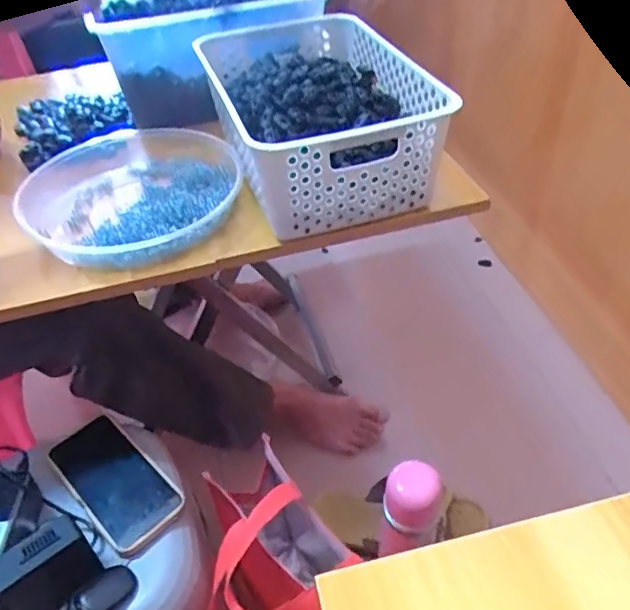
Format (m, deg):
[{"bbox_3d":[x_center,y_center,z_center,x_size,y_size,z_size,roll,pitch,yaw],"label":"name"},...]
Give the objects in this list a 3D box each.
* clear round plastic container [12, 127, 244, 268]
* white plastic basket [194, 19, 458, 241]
[{"bbox_3d":[-0.199,-0.126,0.635,0.220,0.055,0.255,-19,44,-16],"label":"clear round plastic container"},{"bbox_3d":[-0.004,-0.207,0.636,0.199,0.117,0.290,-16,43,-13],"label":"white plastic basket"}]

